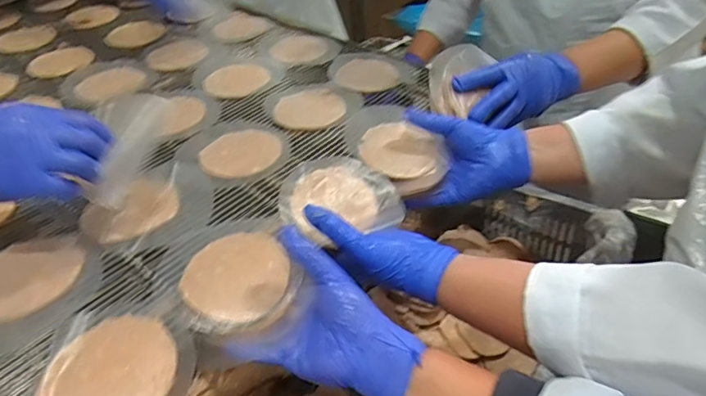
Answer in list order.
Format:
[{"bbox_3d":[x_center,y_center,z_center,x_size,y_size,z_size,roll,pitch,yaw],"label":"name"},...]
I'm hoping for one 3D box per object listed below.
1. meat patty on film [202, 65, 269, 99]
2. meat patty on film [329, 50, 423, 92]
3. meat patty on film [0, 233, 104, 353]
[{"bbox_3d":[-0.159,-0.163,0.670,0.087,0.015,0.072,-17,39,-15],"label":"meat patty on film"},{"bbox_3d":[0.027,-0.184,0.683,0.118,0.010,0.133,-8,38,-4],"label":"meat patty on film"},{"bbox_3d":[-0.272,0.074,0.395,0.124,0.011,0.108,-18,39,-16],"label":"meat patty on film"}]

